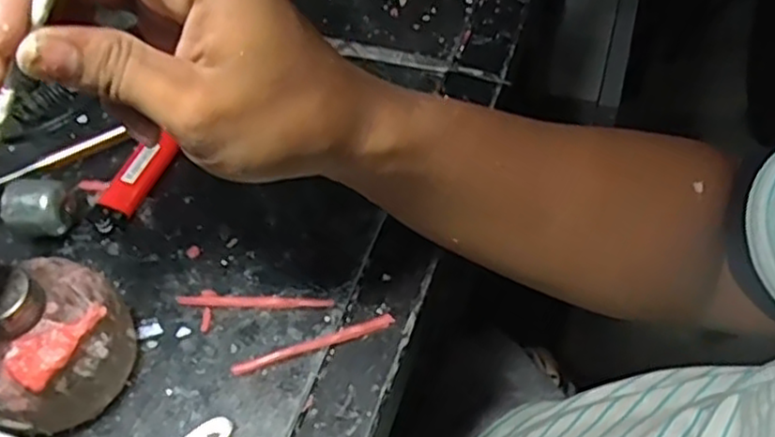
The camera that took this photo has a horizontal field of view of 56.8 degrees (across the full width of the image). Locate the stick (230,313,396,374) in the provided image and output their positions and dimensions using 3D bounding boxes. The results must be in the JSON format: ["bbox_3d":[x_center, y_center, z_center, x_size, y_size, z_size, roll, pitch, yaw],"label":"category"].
[{"bbox_3d":[-0.035,0.061,0.347,0.080,0.004,0.006,-18,54,-9],"label":"stick"}]

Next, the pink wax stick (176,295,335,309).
[{"bbox_3d":[-0.067,0.042,0.362,0.078,0.004,0.006,1,53,6],"label":"pink wax stick"}]

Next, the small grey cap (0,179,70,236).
[{"bbox_3d":[-0.192,-0.002,0.397,0.030,0.031,0.029,-2,53,3],"label":"small grey cap"}]

